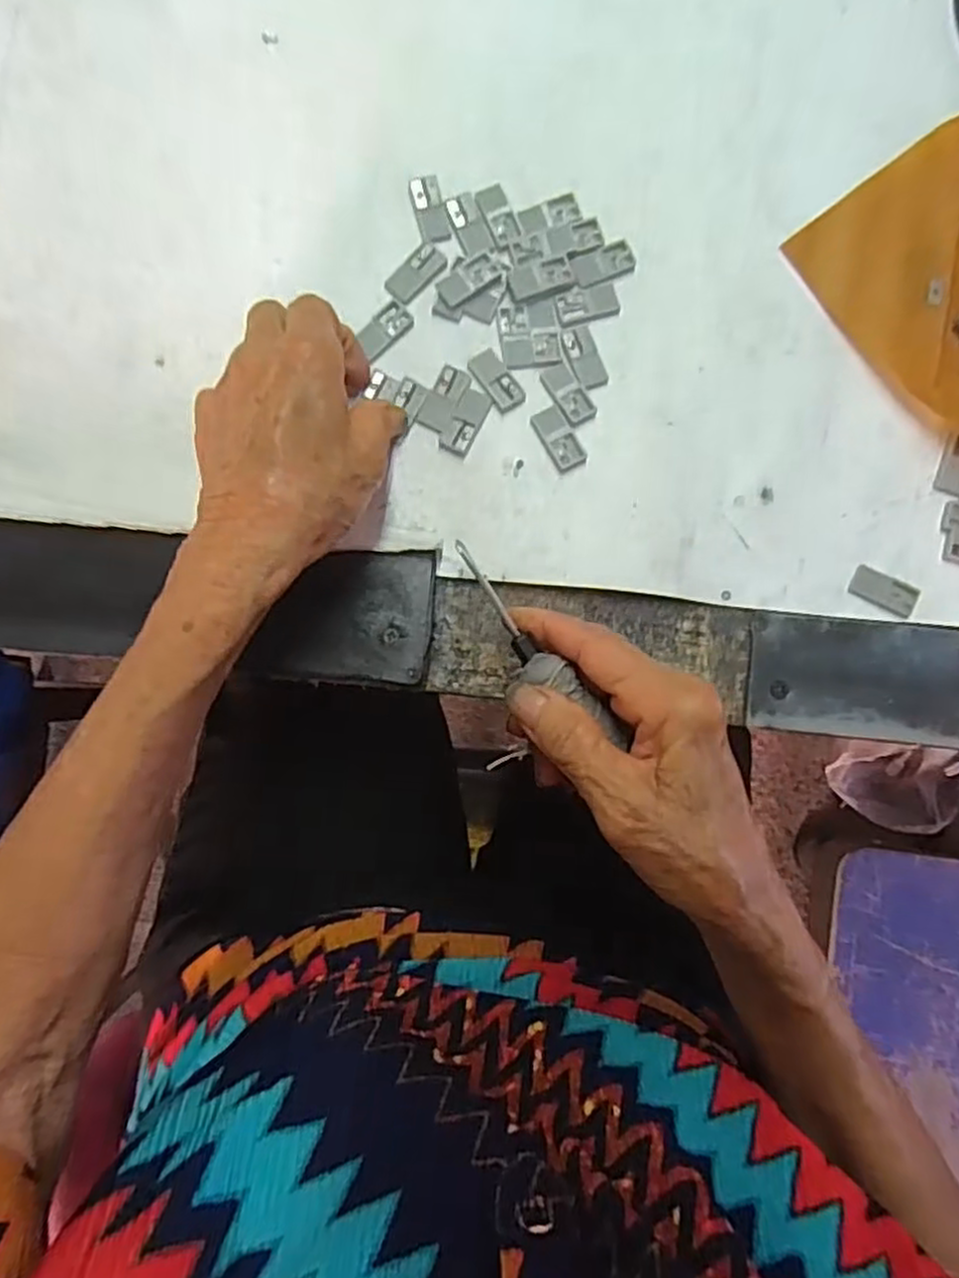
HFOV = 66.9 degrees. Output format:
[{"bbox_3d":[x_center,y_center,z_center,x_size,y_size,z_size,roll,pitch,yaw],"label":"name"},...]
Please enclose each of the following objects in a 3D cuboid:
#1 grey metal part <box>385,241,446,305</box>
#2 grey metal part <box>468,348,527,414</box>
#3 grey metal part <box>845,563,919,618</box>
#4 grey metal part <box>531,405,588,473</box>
[{"bbox_3d":[-0.028,-0.163,0.323,0.015,0.004,0.029,41,84,1],"label":"grey metal part"},{"bbox_3d":[0.008,-0.113,0.317,0.014,0.004,0.029,-34,88,-5],"label":"grey metal part"},{"bbox_3d":[0.181,-0.022,0.323,0.028,0.005,0.015,28,84,0],"label":"grey metal part"},{"bbox_3d":[0.034,-0.087,0.315,0.014,0.004,0.029,-33,88,-5],"label":"grey metal part"}]

